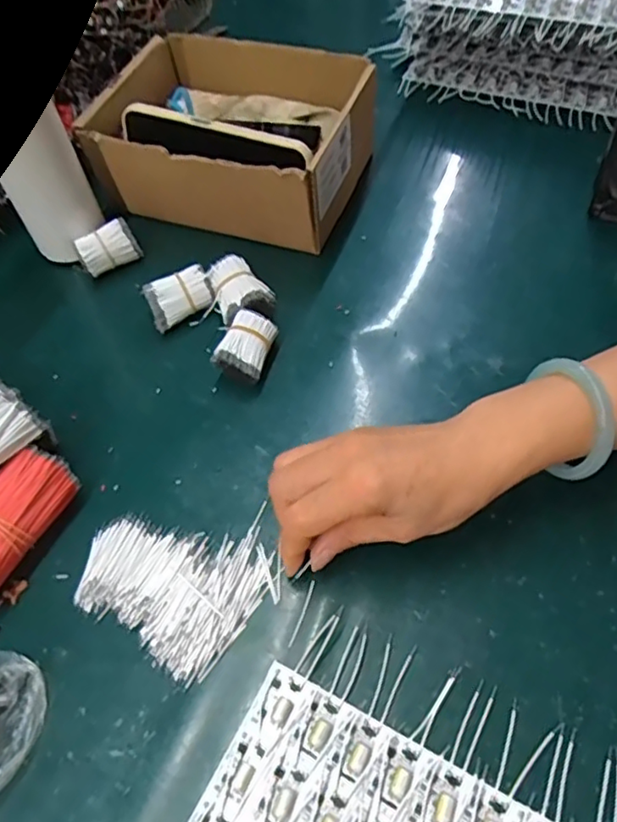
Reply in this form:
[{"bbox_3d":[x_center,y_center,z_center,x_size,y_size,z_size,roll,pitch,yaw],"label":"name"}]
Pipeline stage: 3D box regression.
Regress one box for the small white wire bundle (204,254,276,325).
[{"bbox_3d":[-0.054,-0.095,0.475,0.044,0.024,0.055,-22,58,-9],"label":"small white wire bundle"}]

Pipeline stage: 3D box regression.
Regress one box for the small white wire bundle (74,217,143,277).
[{"bbox_3d":[-0.171,-0.140,0.514,0.048,0.028,0.028,-32,60,-15],"label":"small white wire bundle"}]

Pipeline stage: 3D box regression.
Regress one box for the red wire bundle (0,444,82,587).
[{"bbox_3d":[-0.184,0.070,0.370,0.039,0.039,0.093,21,61,18],"label":"red wire bundle"}]

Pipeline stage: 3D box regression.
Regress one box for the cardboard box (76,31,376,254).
[{"bbox_3d":[-0.066,-0.246,0.539,0.218,0.092,0.167,15,59,14],"label":"cardboard box"}]

